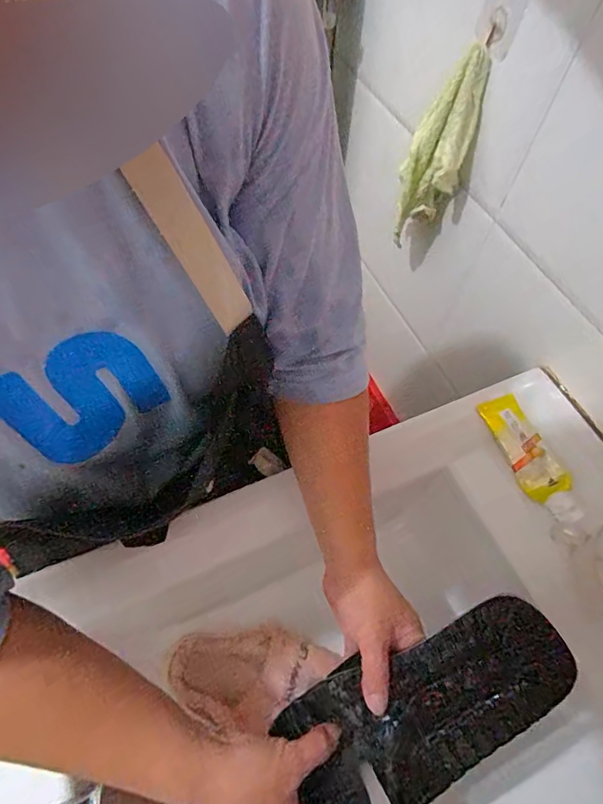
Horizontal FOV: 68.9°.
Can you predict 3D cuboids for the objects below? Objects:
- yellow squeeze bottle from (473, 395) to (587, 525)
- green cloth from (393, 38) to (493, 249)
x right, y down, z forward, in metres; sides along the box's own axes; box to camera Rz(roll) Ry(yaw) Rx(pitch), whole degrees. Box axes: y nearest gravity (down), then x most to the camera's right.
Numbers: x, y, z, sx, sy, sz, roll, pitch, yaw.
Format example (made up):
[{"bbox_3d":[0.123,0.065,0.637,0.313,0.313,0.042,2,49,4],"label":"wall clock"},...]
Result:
[{"bbox_3d":[0.265,0.063,0.511,0.045,0.023,0.156,-19,63,-12],"label":"yellow squeeze bottle"},{"bbox_3d":[0.173,-0.311,0.568,0.077,0.209,0.059,11,61,4],"label":"green cloth"}]

